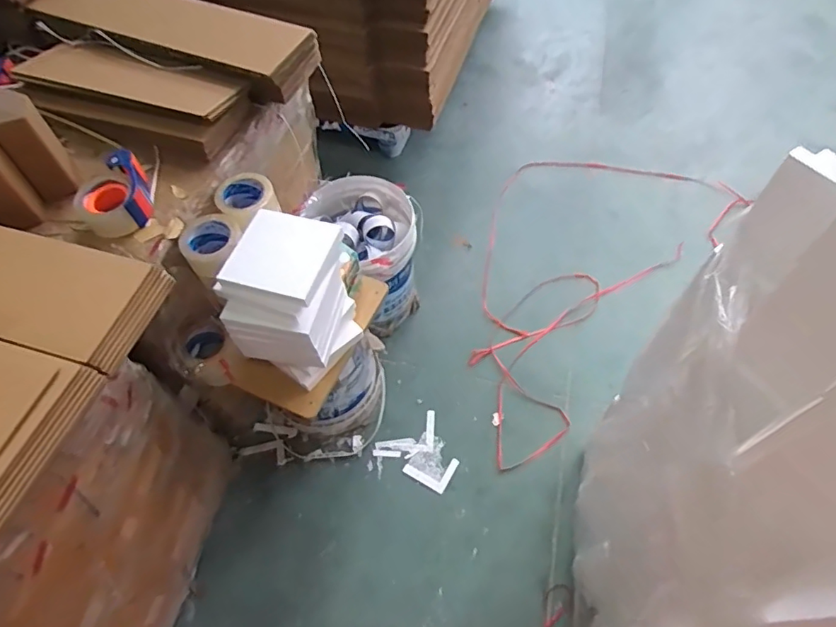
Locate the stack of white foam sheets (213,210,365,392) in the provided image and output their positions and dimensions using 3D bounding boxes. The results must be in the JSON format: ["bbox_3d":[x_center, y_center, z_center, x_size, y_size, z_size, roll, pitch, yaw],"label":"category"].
[{"bbox_3d":[-0.231,-0.018,1.016,0.182,0.273,0.227,19,61,14],"label":"stack of white foam sheets"}]

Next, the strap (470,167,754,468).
[{"bbox_3d":[0.504,-0.171,1.783,0.604,0.052,1.326,38,67,23],"label":"strap"}]

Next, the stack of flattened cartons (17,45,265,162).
[{"bbox_3d":[-0.565,-0.439,1.057,0.443,0.086,0.174,15,60,11],"label":"stack of flattened cartons"}]

